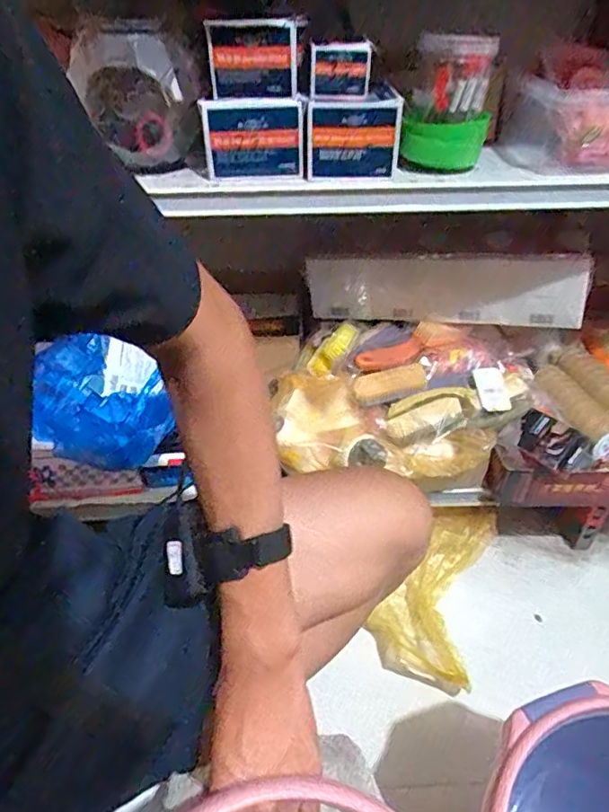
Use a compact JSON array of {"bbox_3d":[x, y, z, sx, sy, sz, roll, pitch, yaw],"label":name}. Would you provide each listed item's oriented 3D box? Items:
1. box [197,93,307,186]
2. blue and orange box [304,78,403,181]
[{"bbox_3d":[-0.054,-0.291,0.603,0.105,0.076,0.033,-8,40,-8],"label":"box"},{"bbox_3d":[0.052,-0.297,0.604,0.097,0.081,0.053,2,40,3],"label":"blue and orange box"}]

